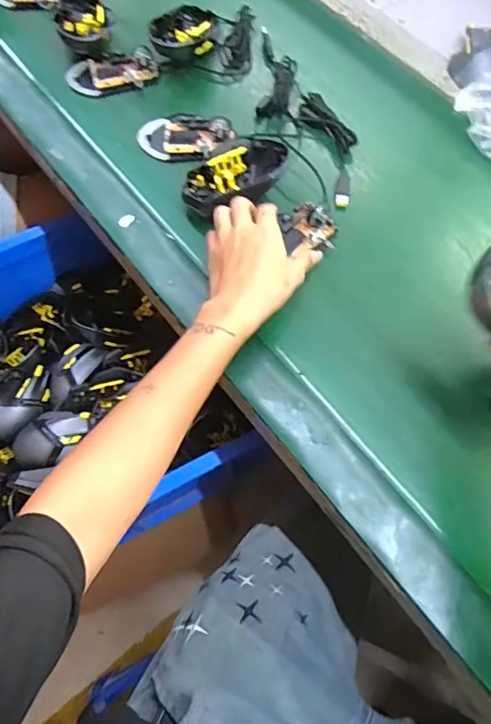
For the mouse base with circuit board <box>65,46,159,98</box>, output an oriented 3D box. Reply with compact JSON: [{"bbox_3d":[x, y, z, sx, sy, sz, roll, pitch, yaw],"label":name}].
[{"bbox_3d":[-0.167,-0.362,0.599,0.108,0.026,0.050,-10,63,-8],"label":"mouse base with circuit board"}]

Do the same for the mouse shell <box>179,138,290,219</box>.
[{"bbox_3d":[-0.011,-0.196,0.514,0.113,0.033,0.075,-33,71,-13],"label":"mouse shell"}]

